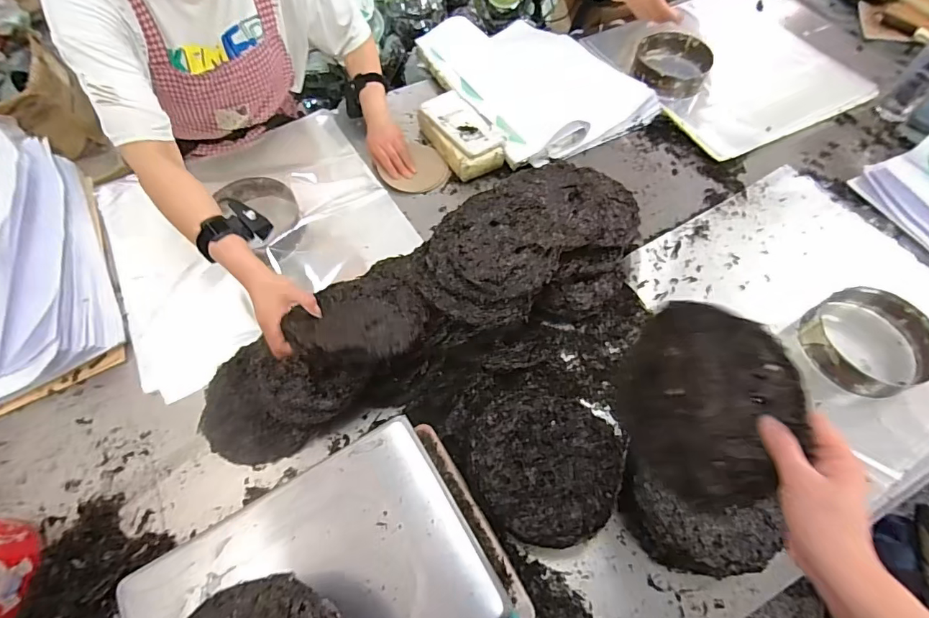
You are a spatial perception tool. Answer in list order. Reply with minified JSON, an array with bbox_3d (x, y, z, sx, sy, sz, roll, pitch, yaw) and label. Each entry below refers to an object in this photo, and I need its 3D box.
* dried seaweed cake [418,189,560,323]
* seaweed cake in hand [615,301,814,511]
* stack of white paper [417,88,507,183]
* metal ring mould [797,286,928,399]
[{"bbox_3d":[0.033,-0.091,0.706,0.200,0.058,0.218,0,61,0],"label":"dried seaweed cake"},{"bbox_3d":[0.226,0.089,0.453,0.025,0.181,0.184,3,24,-24],"label":"seaweed cake in hand"},{"bbox_3d":[-0.004,-0.369,0.962,0.117,0.072,0.205,-29,65,-15],"label":"stack of white paper"},{"bbox_3d":[0.652,0.052,0.728,0.177,0.061,0.171,-23,63,-13],"label":"metal ring mould"}]

